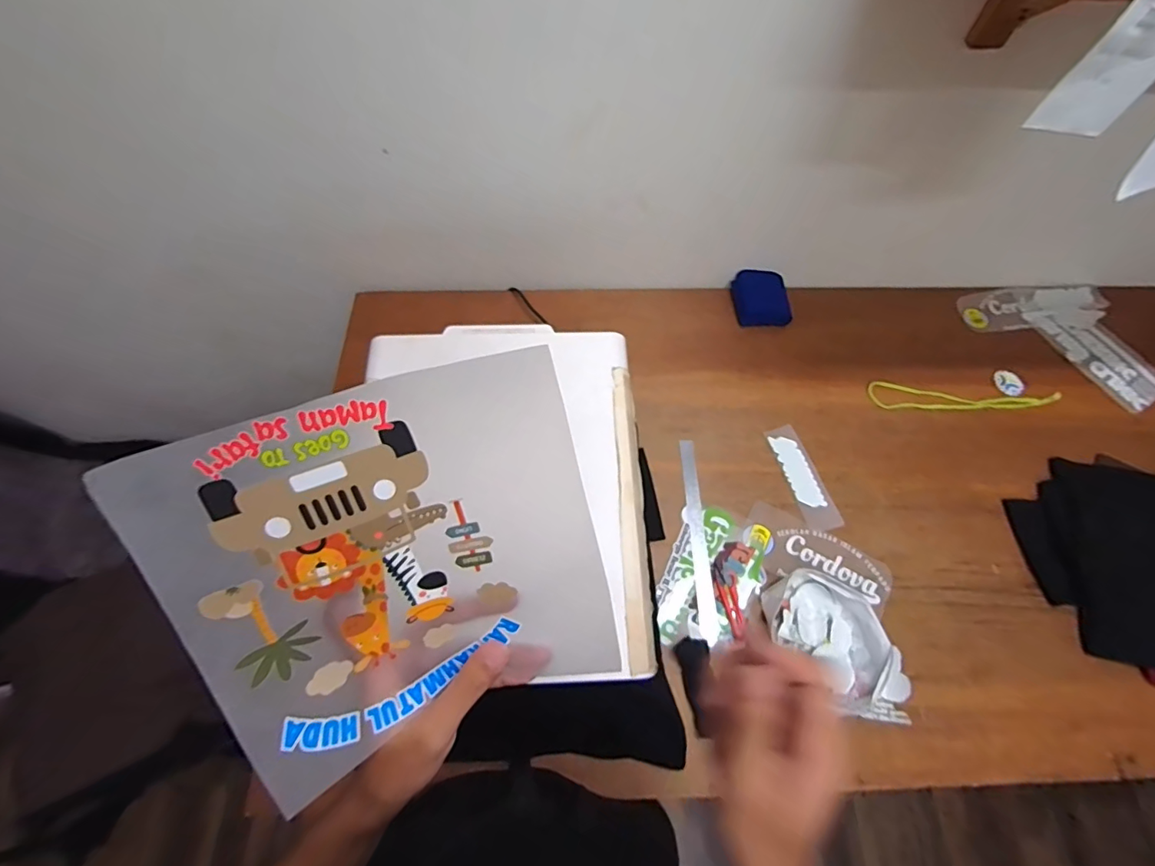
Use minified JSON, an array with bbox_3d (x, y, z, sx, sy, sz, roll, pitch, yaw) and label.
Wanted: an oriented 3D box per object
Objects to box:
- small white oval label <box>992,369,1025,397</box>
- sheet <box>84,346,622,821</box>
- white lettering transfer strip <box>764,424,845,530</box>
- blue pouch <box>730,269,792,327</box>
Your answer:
[{"bbox_3d":[0.862,-0.101,0.983,0.046,0.007,0.059,-19,65,-10],"label":"small white oval label"},{"bbox_3d":[-0.090,0.072,0.260,0.205,0.042,0.190,-17,109,-12],"label":"sheet"},{"bbox_3d":[0.404,0.077,0.882,0.063,0.005,0.196,-12,64,-7],"label":"white lettering transfer strip"},{"bbox_3d":[0.391,-0.289,1.045,0.115,0.045,0.123,0,63,0],"label":"blue pouch"}]

